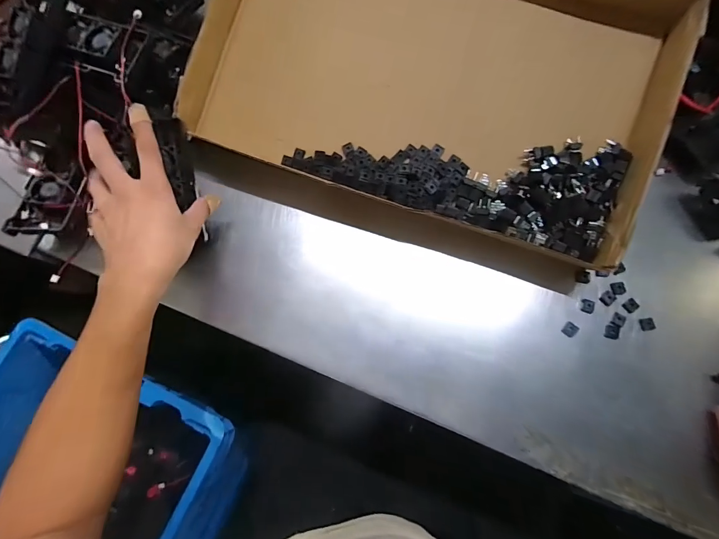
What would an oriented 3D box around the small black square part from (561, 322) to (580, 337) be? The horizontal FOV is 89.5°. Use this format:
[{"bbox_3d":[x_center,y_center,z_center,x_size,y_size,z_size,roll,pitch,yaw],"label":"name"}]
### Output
[{"bbox_3d":[0.228,0.065,0.392,0.016,0.004,0.012,-44,78,-10],"label":"small black square part"}]

